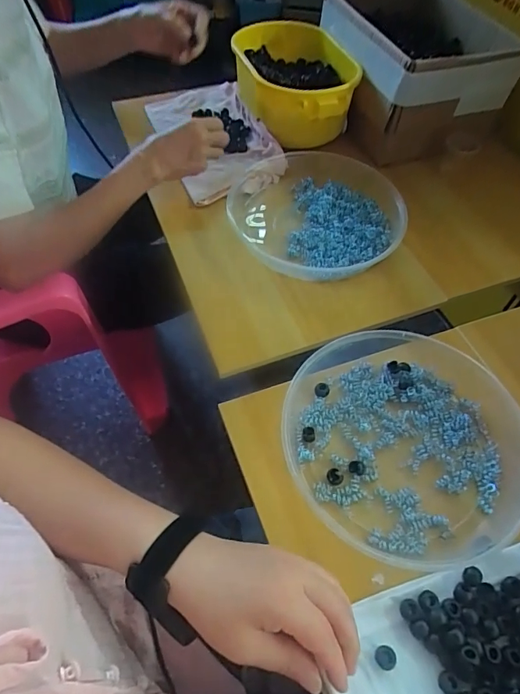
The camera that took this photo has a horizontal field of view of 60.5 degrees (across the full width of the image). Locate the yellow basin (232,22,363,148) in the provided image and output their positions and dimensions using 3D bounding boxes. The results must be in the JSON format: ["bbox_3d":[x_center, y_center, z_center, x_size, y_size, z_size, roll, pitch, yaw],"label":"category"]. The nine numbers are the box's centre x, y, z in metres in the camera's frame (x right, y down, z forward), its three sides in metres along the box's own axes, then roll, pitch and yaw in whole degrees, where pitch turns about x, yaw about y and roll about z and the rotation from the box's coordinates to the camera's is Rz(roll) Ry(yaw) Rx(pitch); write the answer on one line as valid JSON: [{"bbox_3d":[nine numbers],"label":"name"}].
[{"bbox_3d":[0.057,-0.429,0.725,0.174,0.110,0.231,-7,57,-7],"label":"yellow basin"}]

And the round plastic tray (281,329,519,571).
[{"bbox_3d":[0.143,0.088,0.437,0.230,0.037,0.221,-1,58,1],"label":"round plastic tray"}]

